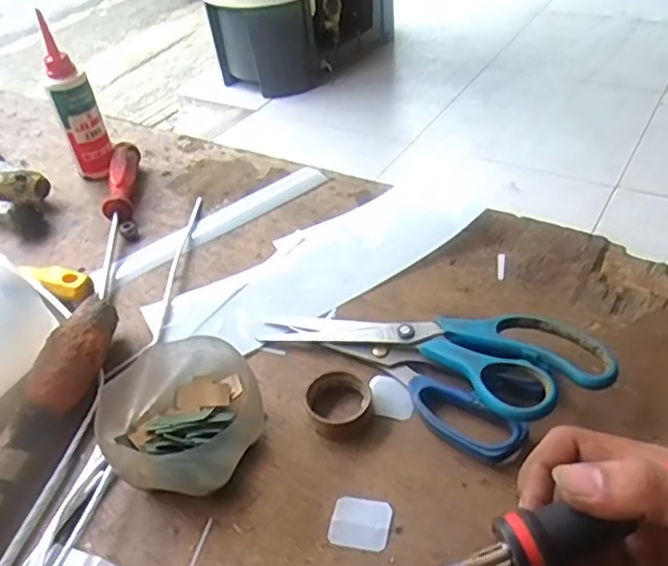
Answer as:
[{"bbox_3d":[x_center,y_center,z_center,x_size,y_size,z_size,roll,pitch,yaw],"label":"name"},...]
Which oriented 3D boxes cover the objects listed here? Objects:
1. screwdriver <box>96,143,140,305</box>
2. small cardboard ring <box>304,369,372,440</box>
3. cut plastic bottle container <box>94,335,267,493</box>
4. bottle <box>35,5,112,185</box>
[{"bbox_3d":[-0.200,-0.063,0.578,0.025,0.033,0.210,-8,41,-2],"label":"screwdriver"},{"bbox_3d":[0.002,0.075,0.401,0.040,0.014,0.043,-3,41,3],"label":"small cardboard ring"},{"bbox_3d":[-0.092,0.082,0.382,0.090,0.050,0.095,-3,41,3],"label":"cut plastic bottle container"},{"bbox_3d":[-0.251,-0.173,0.617,0.039,0.160,0.031,-14,42,-9],"label":"bottle"}]

